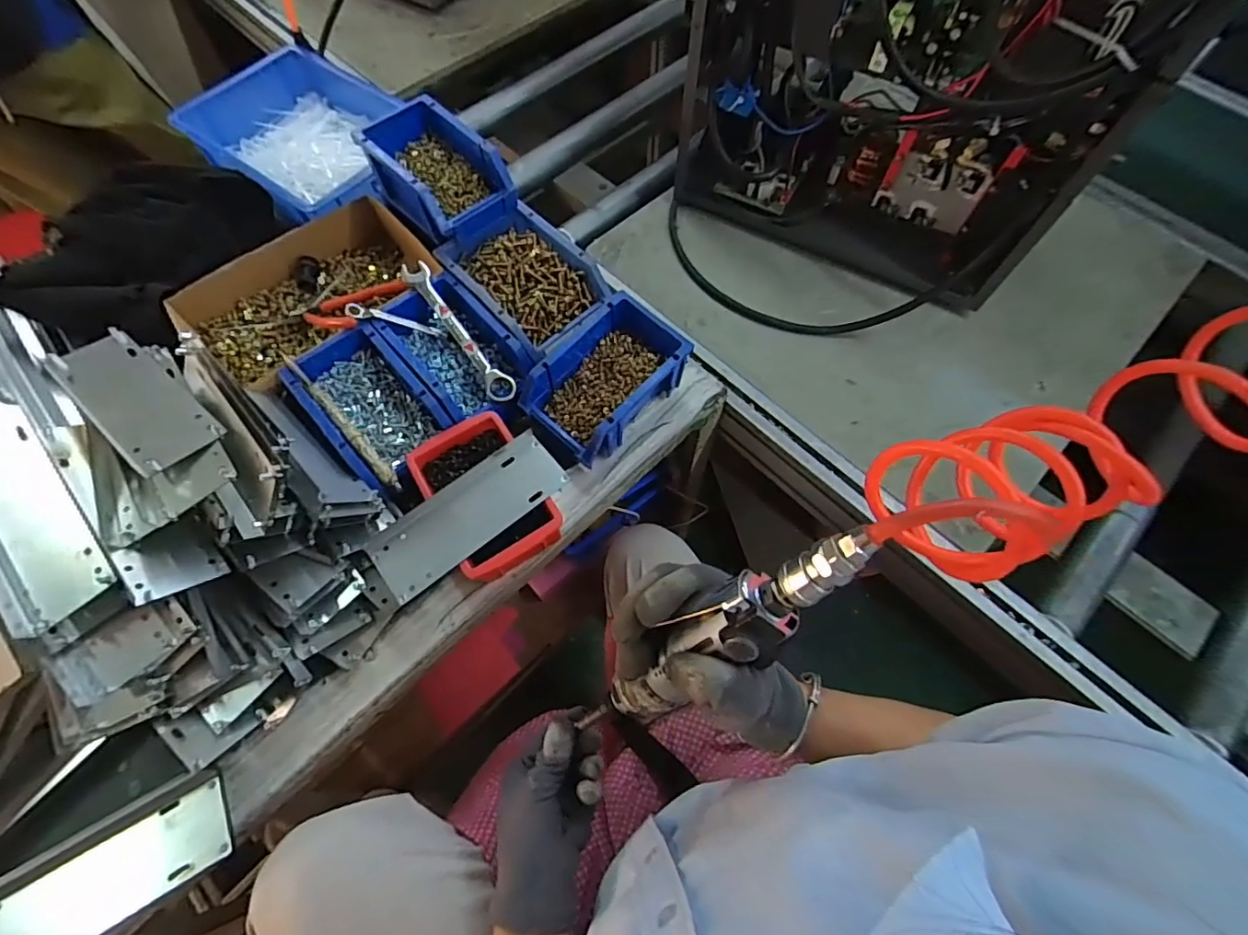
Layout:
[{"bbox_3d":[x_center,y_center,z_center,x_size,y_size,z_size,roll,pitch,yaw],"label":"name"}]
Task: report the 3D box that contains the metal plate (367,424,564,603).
[{"bbox_3d":[-0.140,0.040,0.491,0.178,0.004,0.066,-38,70,-15],"label":"metal plate"}]

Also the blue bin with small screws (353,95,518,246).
[{"bbox_3d":[-0.218,-0.339,0.614,0.102,0.068,0.184,-40,72,-17],"label":"blue bin with small screws"}]

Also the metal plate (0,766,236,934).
[{"bbox_3d":[-0.389,0.301,0.389,0.187,0.014,0.071,-28,69,-15],"label":"metal plate"}]

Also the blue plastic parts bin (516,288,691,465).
[{"bbox_3d":[-0.021,-0.090,0.566,0.115,0.068,0.162,41,72,16],"label":"blue plastic parts bin"}]

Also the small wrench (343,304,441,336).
[{"bbox_3d":[-0.244,-0.156,0.576,0.095,0.012,0.012,12,64,-22],"label":"small wrench"}]

